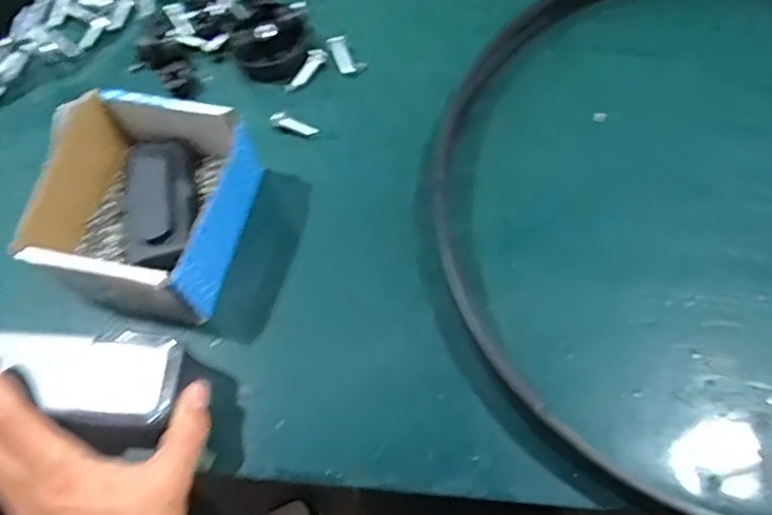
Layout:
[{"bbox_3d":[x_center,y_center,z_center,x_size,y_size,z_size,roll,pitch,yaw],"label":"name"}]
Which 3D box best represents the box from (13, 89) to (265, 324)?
[{"bbox_3d":[-0.164,-0.033,0.459,0.118,0.082,0.135,10,67,10],"label":"box"}]

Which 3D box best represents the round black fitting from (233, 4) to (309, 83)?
[{"bbox_3d":[-0.094,-0.176,0.540,0.060,0.025,0.057,-2,66,4],"label":"round black fitting"}]

